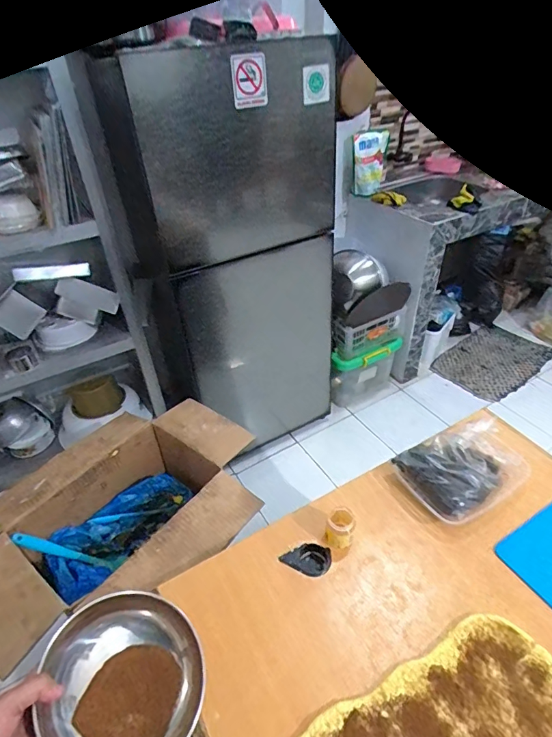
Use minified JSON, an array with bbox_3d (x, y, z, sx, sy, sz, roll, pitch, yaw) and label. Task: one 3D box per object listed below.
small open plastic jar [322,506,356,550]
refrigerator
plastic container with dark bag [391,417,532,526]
[{"bbox_3d":[0.101,0.251,0.664,0.045,0.041,0.049,14,40,22],"label":"small open plastic jar"},{"bbox_3d":[-0.183,-0.360,1.550,0.664,1.269,0.561,-22,43,-22],"label":"refrigerator"},{"bbox_3d":[0.325,0.169,0.729,0.206,0.061,0.148,-16,39,-17],"label":"plastic container with dark bag"}]

